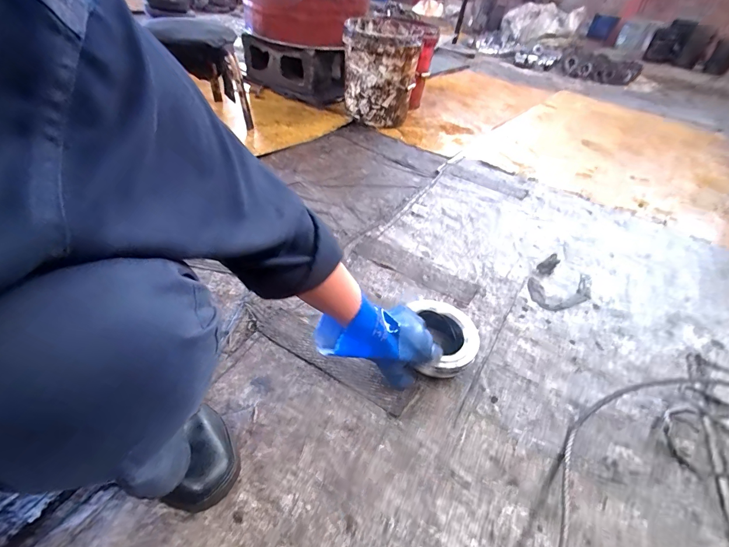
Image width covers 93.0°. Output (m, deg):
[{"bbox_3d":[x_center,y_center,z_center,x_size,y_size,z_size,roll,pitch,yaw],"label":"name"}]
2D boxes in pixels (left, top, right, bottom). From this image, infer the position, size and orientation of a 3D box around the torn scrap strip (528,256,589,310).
[{"bbox_3d":[0.470,0.028,0.838,0.189,0.017,0.128,-29,55,-32],"label":"torn scrap strip"}]

